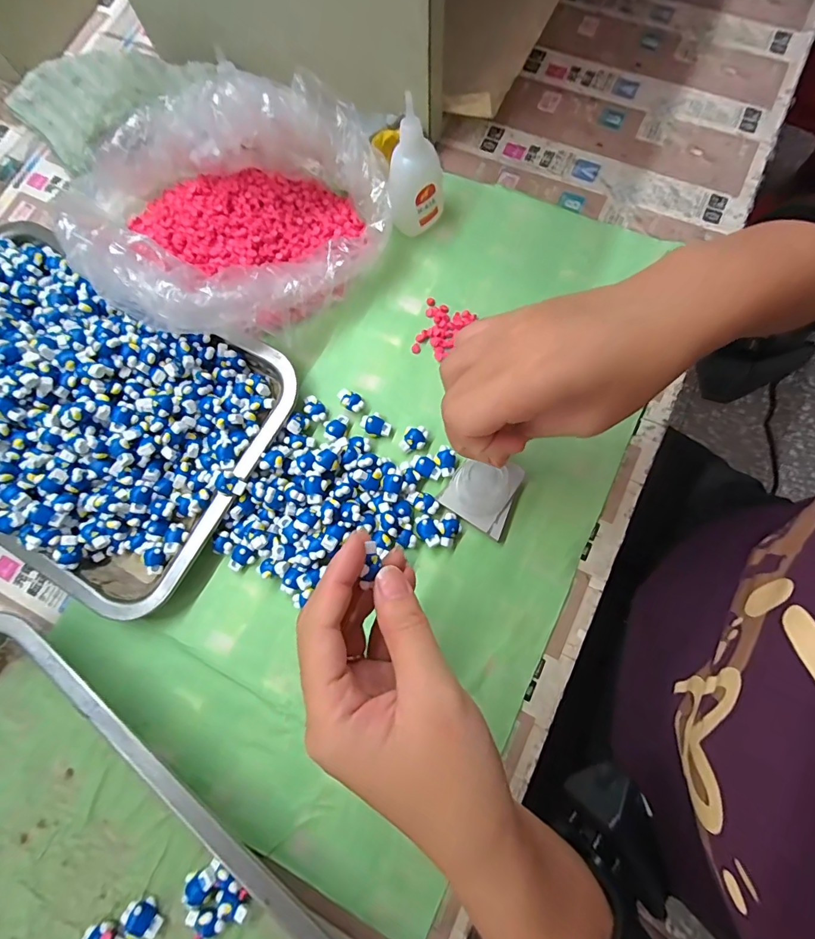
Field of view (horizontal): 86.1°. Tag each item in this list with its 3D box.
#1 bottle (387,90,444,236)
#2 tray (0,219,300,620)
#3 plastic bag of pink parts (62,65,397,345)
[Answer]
[{"bbox_3d":[0.006,-0.216,0.319,0.039,0.088,0.030,19,78,7],"label":"bottle"},{"bbox_3d":[-0.249,-0.053,0.307,0.299,0.045,0.204,29,80,9],"label":"tray"},{"bbox_3d":[-0.130,-0.189,0.317,0.235,0.085,0.183,-15,76,-1],"label":"plastic bag of pink parts"}]

